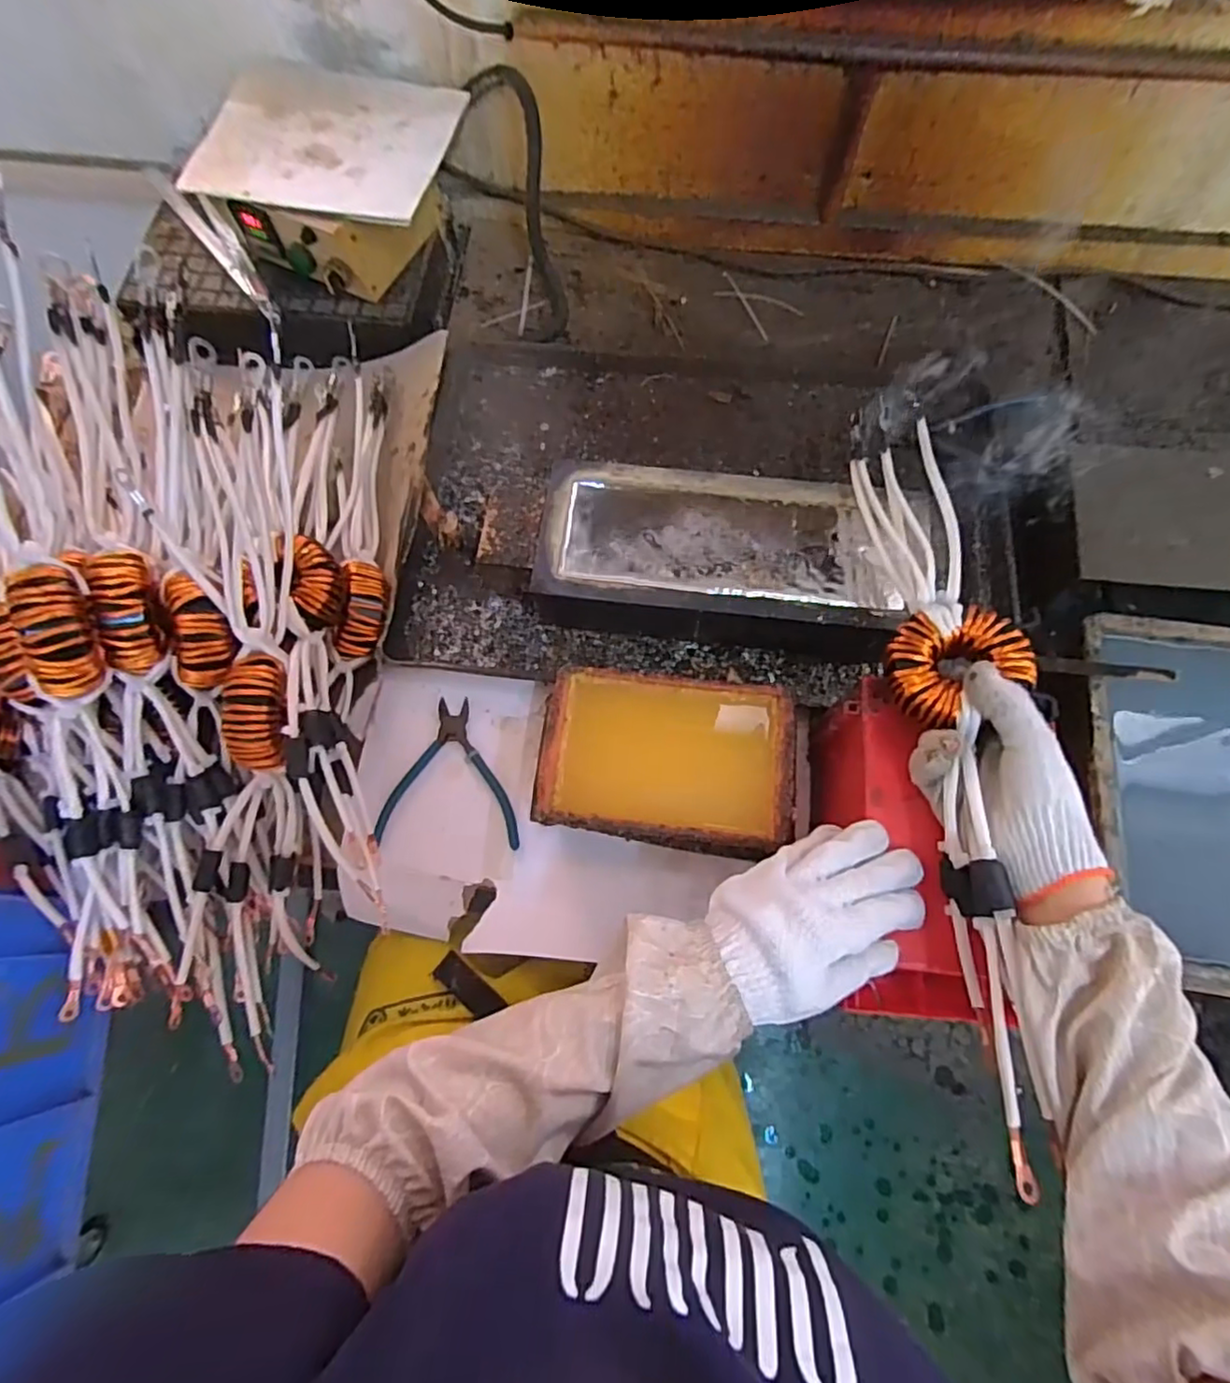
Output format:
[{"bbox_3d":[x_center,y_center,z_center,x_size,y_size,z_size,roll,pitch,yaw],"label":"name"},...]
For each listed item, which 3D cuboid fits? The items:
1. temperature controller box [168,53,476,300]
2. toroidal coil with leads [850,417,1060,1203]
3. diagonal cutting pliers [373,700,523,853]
[{"bbox_3d":[-0.298,-0.549,0.694,0.249,0.089,0.218,12,72,6],"label":"temperature controller box"},{"bbox_3d":[0.233,0.024,0.447,0.080,0.075,0.503,2,67,2],"label":"toroidal coil with leads"},{"bbox_3d":[-0.145,0.071,0.578,0.120,0.012,0.131,1,71,2],"label":"diagonal cutting pliers"}]

